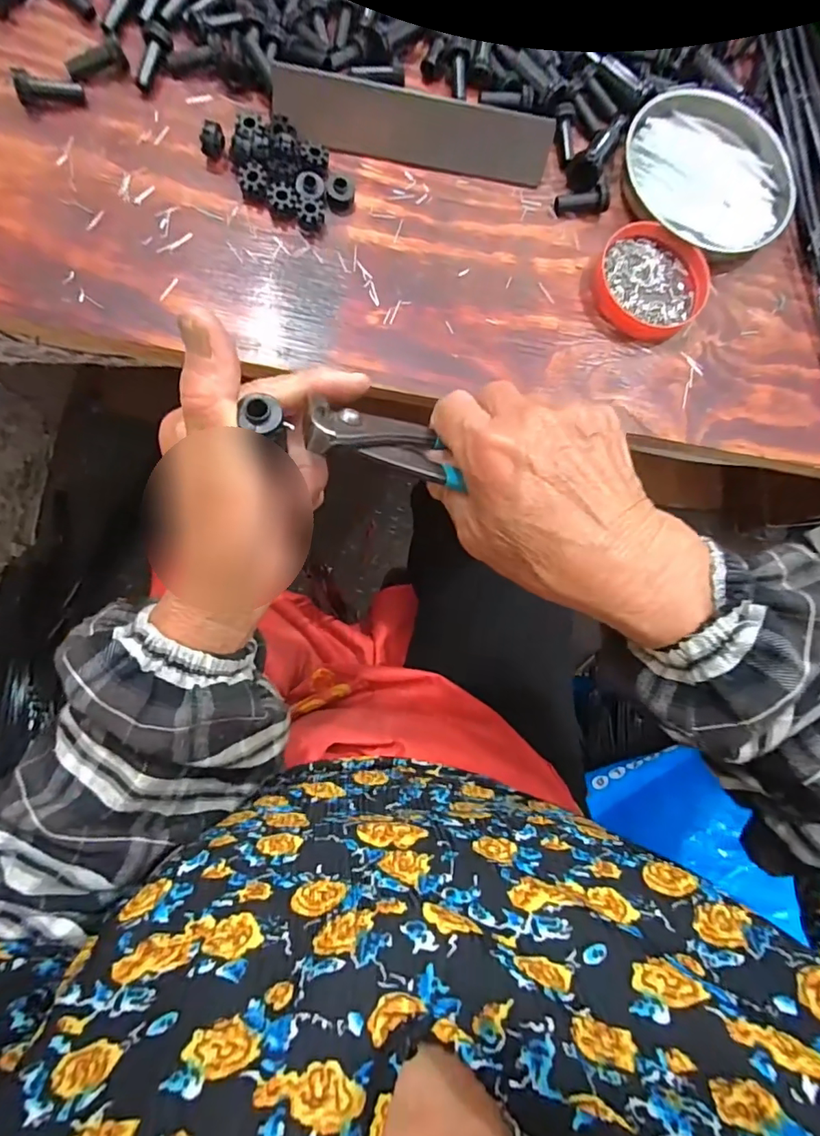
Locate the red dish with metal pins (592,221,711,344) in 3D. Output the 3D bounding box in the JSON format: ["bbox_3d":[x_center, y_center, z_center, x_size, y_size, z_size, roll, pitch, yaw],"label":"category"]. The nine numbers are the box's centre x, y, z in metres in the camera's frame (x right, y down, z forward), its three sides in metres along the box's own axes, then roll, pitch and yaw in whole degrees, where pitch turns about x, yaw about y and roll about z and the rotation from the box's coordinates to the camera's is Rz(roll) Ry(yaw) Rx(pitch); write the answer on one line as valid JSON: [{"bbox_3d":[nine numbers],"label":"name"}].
[{"bbox_3d":[0.169,-0.202,0.365,0.077,0.012,0.081,1,81,-8],"label":"red dish with metal pins"}]

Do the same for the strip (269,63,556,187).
[{"bbox_3d":[0.004,-0.303,0.353,0.186,0.011,0.040,5,120,-9],"label":"strip"}]

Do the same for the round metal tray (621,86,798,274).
[{"bbox_3d":[0.226,-0.301,0.387,0.130,0.021,0.137,1,81,-8],"label":"round metal tray"}]

